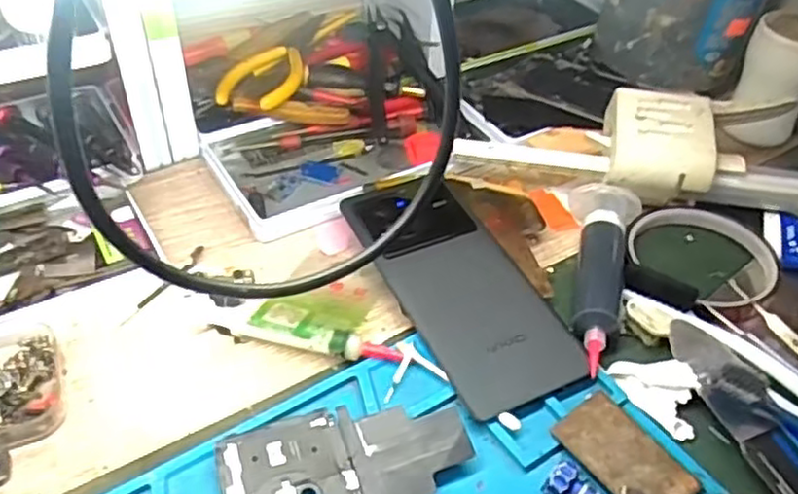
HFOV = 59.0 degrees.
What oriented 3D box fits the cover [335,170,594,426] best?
[{"bbox_3d":[0.033,0.016,0.385,0.073,0.013,0.158,-18,49,-22],"label":"cover"}]

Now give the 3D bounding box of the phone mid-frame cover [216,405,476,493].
[{"bbox_3d":[-0.020,0.097,0.304,0.104,0.005,0.064,-16,55,-16],"label":"phone mid-frame cover"}]

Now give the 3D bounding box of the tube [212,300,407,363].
[{"bbox_3d":[-0.049,0.042,0.355,0.103,0.012,0.027,17,46,13],"label":"tube"}]

